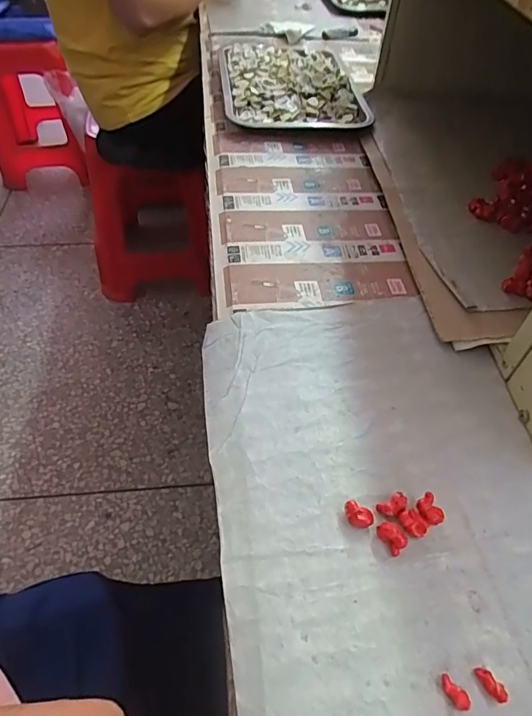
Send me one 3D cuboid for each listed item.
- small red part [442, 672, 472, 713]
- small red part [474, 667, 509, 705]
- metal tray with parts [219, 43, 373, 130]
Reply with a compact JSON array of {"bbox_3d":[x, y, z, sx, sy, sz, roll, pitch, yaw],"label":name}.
[{"bbox_3d":[0.104,0.186,0.264,0.009,0.005,0.019,-35,59,-24],"label":"small red part"},{"bbox_3d":[0.126,0.182,0.267,0.008,0.007,0.019,-33,58,-22],"label":"small red part"},{"bbox_3d":[0.035,-0.438,0.753,0.209,0.036,0.286,-4,51,-5],"label":"metal tray with parts"}]

